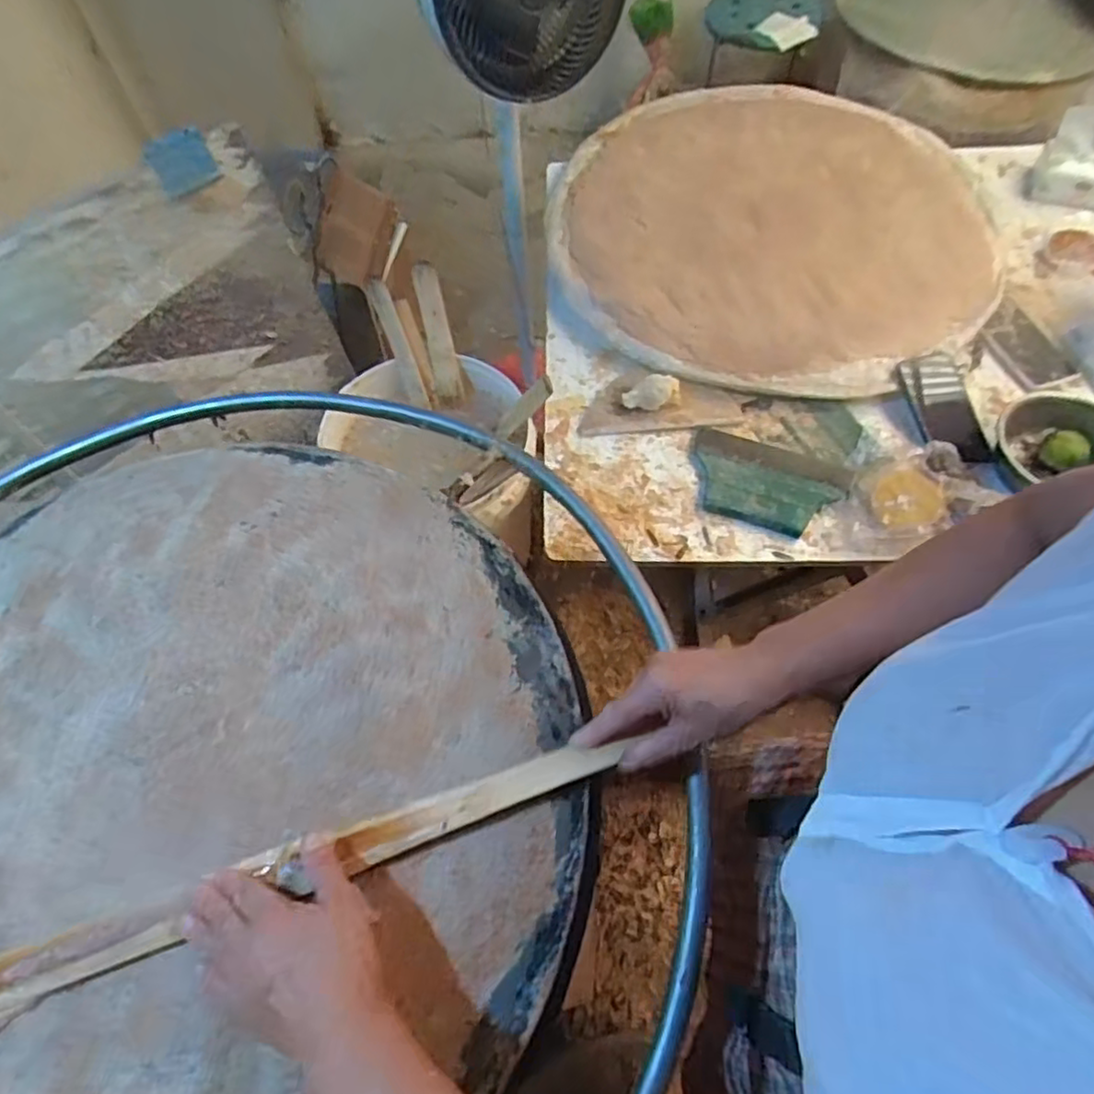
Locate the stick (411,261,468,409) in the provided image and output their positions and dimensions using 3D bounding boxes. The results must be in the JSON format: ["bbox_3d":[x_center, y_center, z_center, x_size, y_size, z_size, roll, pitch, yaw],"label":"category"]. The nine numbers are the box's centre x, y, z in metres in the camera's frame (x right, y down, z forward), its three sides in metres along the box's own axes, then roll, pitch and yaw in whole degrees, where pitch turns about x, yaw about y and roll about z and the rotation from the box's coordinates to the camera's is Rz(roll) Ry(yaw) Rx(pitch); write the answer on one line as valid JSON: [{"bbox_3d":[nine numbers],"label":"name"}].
[{"bbox_3d":[-0.150,-0.292,0.954,0.040,0.192,0.029,-13,26,-5],"label":"stick"}]

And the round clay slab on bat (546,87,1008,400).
[{"bbox_3d":[0.338,-0.515,1.059,0.643,0.050,0.637,13,63,10],"label":"round clay slab on bat"}]

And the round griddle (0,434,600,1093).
[{"bbox_3d":[-0.288,0.185,0.530,0.621,0.015,0.612,-1,61,2],"label":"round griddle"}]

